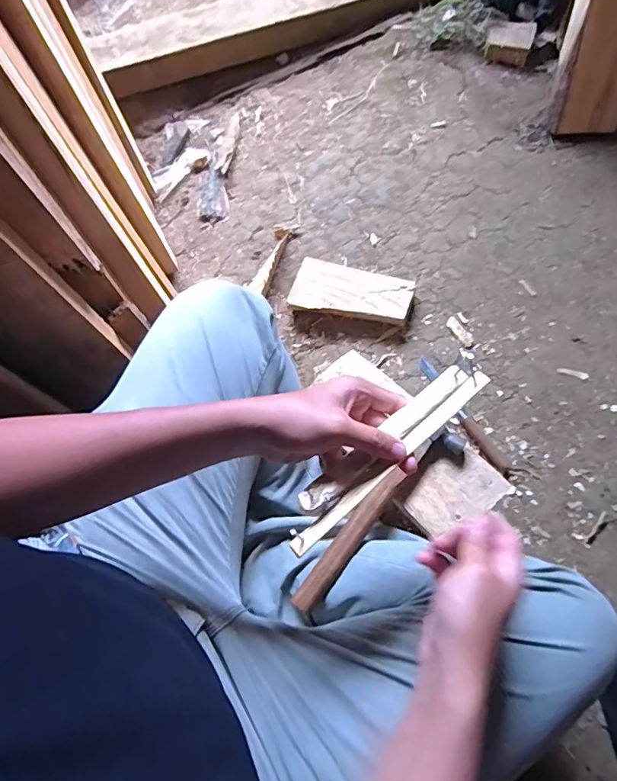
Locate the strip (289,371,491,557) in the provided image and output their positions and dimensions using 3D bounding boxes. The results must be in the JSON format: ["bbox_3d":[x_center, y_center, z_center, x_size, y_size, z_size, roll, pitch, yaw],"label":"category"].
[{"bbox_3d":[0.070,0.058,0.405,0.212,0.008,0.014,-40,73,-8],"label":"strip"}]

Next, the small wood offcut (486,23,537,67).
[{"bbox_3d":[0.421,-0.728,1.031,0.090,0.047,0.078,17,70,8],"label":"small wood offcut"}]

